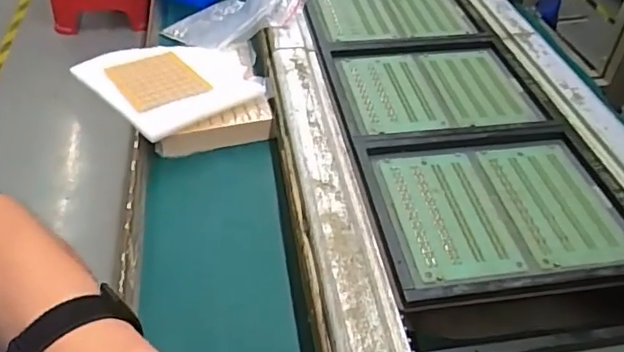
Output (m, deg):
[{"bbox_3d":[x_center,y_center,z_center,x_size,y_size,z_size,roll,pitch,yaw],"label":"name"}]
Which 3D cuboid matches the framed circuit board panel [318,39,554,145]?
[{"bbox_3d":[0.129,-0.096,0.611,0.212,0.016,0.174,-6,43,-7],"label":"framed circuit board panel"}]

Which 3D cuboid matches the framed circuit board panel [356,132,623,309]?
[{"bbox_3d":[0.159,0.026,0.479,0.208,0.014,0.179,-4,42,-6],"label":"framed circuit board panel"}]

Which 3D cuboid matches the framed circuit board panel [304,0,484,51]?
[{"bbox_3d":[0.102,-0.215,0.732,0.212,0.013,0.168,-8,43,-10],"label":"framed circuit board panel"}]

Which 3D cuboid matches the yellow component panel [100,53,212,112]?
[{"bbox_3d":[-0.177,-0.109,0.644,0.086,0.009,0.120,-25,42,-24],"label":"yellow component panel"}]

